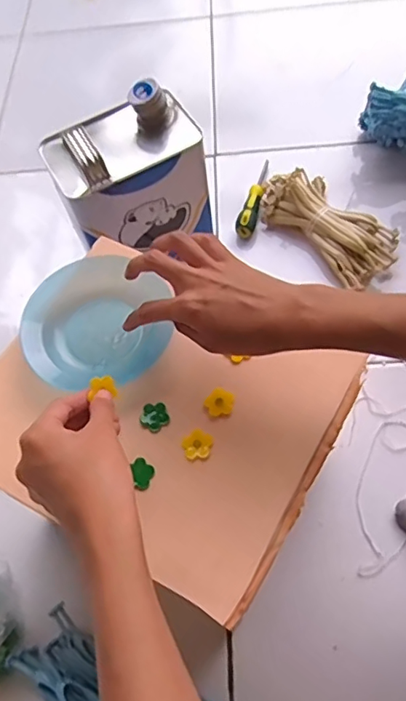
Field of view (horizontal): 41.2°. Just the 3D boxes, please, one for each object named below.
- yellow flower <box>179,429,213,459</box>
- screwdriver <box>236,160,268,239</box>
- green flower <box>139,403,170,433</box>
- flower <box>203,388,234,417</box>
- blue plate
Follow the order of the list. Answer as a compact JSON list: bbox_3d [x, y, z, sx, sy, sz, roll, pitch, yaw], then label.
[{"bbox_3d":[-0.004,0.075,0.427,0.024,0.004,0.023,-2,63,5],"label":"yellow flower"},{"bbox_3d":[0.082,-0.241,0.841,0.027,0.027,0.149,14,65,13],"label":"screwdriver"},{"bbox_3d":[-0.039,0.054,0.440,0.023,0.005,0.023,-2,63,5],"label":"green flower"},{"bbox_3d":[0.015,0.042,0.441,0.022,0.004,0.024,-2,63,5],"label":"flower"},{"bbox_3d":[-0.094,-0.026,0.472,0.123,0.025,0.116,-2,63,5],"label":"blue plate"}]

